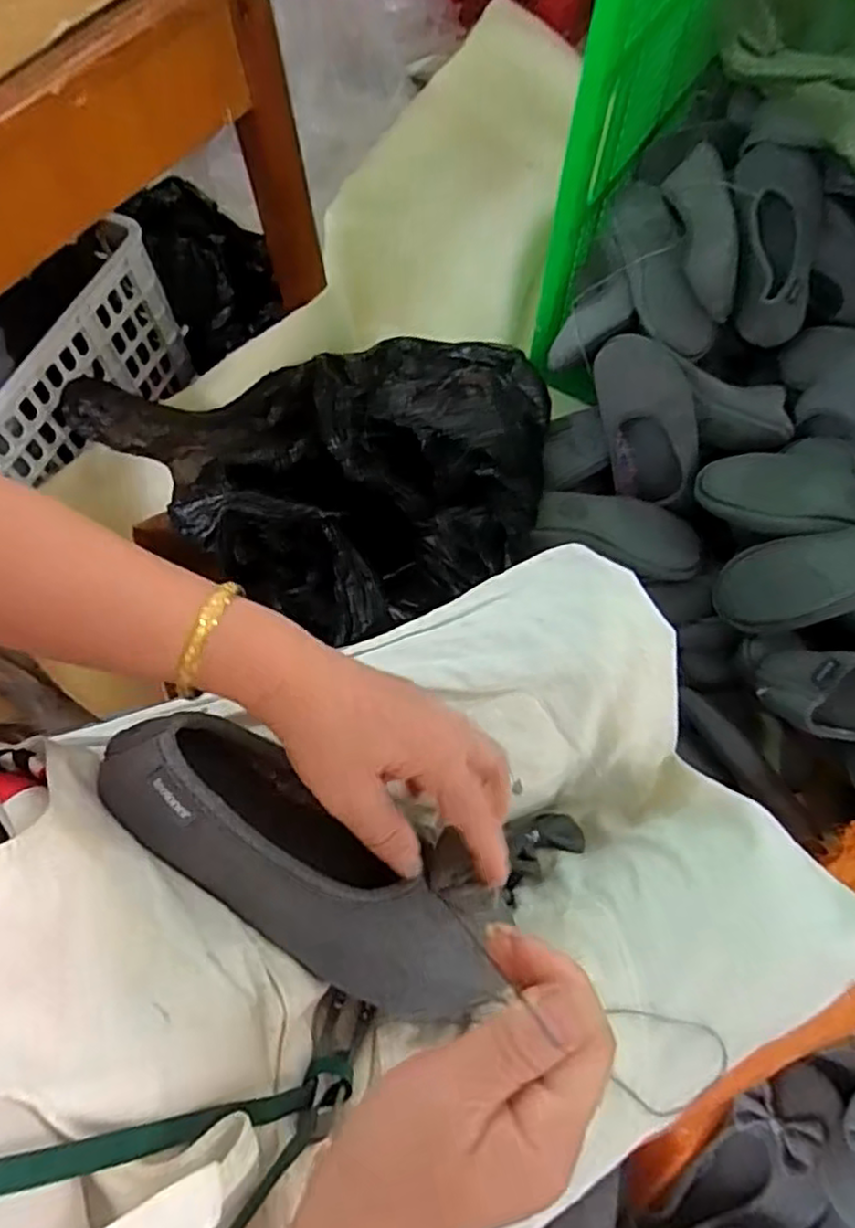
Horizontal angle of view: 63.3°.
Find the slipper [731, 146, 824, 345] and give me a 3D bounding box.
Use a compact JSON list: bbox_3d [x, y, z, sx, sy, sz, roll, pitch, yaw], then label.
[{"bbox_3d":[0.389,-0.414,0.792,0.103,0.079,0.230,13,69,5],"label":"slipper"}]

